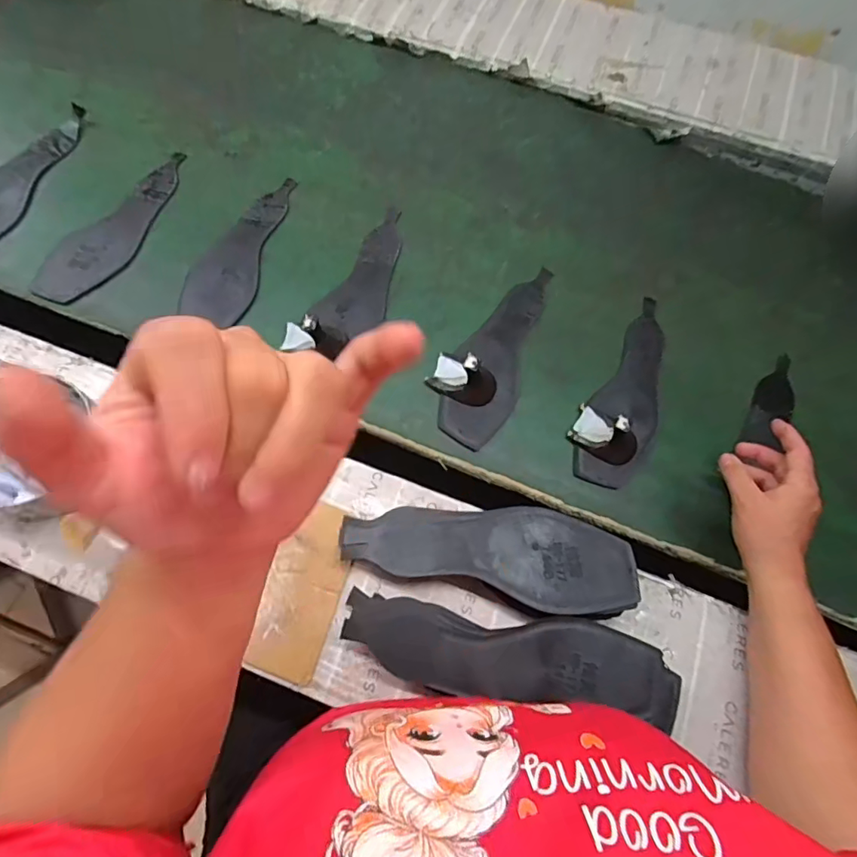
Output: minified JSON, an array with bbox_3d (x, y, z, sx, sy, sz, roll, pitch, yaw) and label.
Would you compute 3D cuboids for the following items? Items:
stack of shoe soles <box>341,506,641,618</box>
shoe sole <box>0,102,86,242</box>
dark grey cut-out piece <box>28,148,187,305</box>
[{"bbox_3d":[0.049,0.105,0.437,0.240,0.029,0.079,10,69,2],"label":"stack of shoe soles"},{"bbox_3d":[-0.500,-0.306,0.620,0.092,0.005,0.239,17,69,5],"label":"shoe sole"},{"bbox_3d":[-0.354,-0.234,0.598,0.075,0.008,0.232,33,71,10],"label":"dark grey cut-out piece"}]

